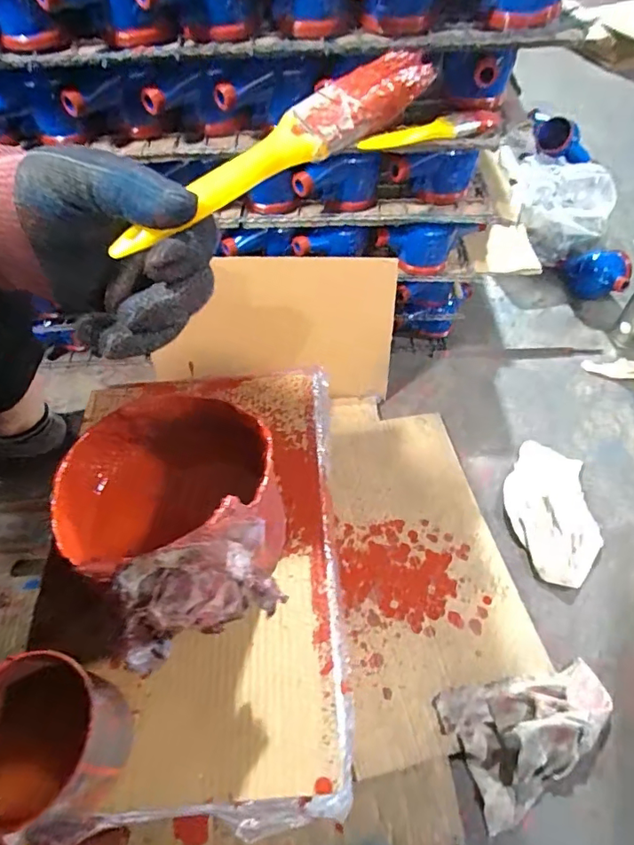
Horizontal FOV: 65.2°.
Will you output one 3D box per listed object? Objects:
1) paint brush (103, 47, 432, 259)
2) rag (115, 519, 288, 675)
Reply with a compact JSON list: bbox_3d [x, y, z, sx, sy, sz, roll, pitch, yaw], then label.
[{"bbox_3d":[-0.022,-0.135,0.249,0.178,0.015,0.033,-31,58,2],"label":"paint brush"},{"bbox_3d":[-0.079,0.113,0.321,0.109,0.096,0.046,-23,58,-13],"label":"rag"}]

